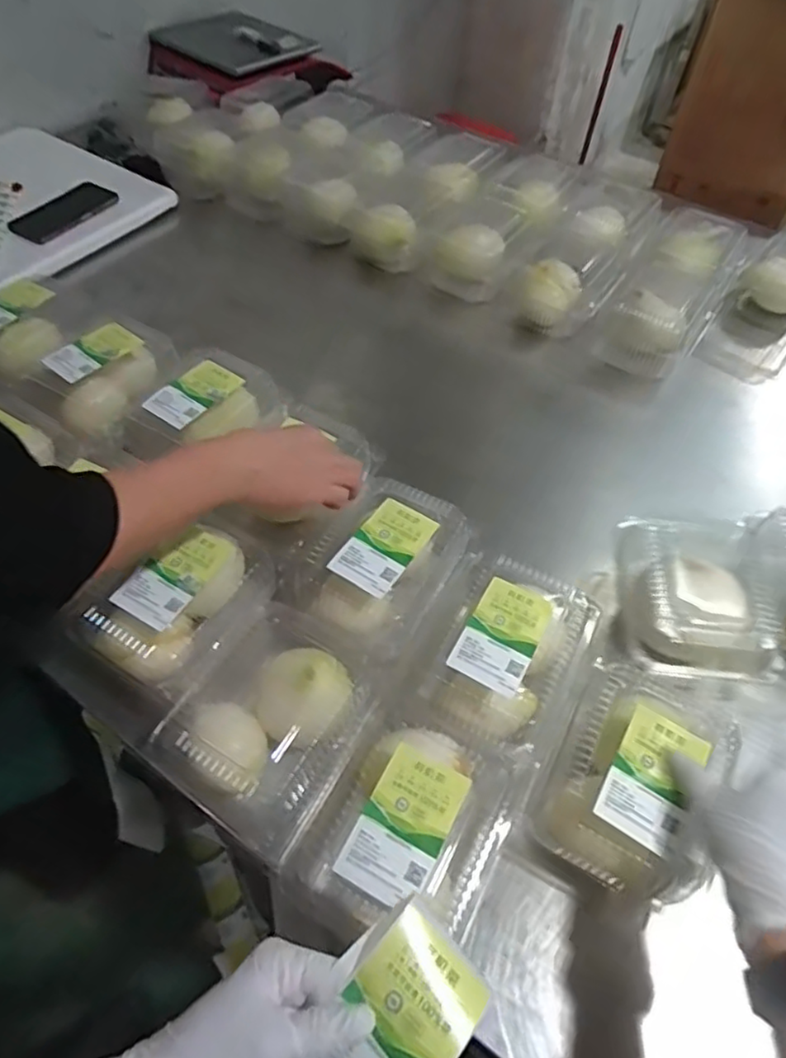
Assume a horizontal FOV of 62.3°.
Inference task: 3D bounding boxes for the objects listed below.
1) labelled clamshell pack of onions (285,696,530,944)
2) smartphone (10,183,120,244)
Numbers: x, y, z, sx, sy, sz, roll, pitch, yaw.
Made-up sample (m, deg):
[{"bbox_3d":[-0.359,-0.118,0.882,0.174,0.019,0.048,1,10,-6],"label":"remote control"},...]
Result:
[{"bbox_3d":[0.019,0.219,0.501,0.130,0.074,0.160,27,57,16],"label":"labelled clamshell pack of onions"},{"bbox_3d":[-0.538,-0.519,1.064,0.164,0.016,0.081,-39,78,-15],"label":"smartphone"}]

